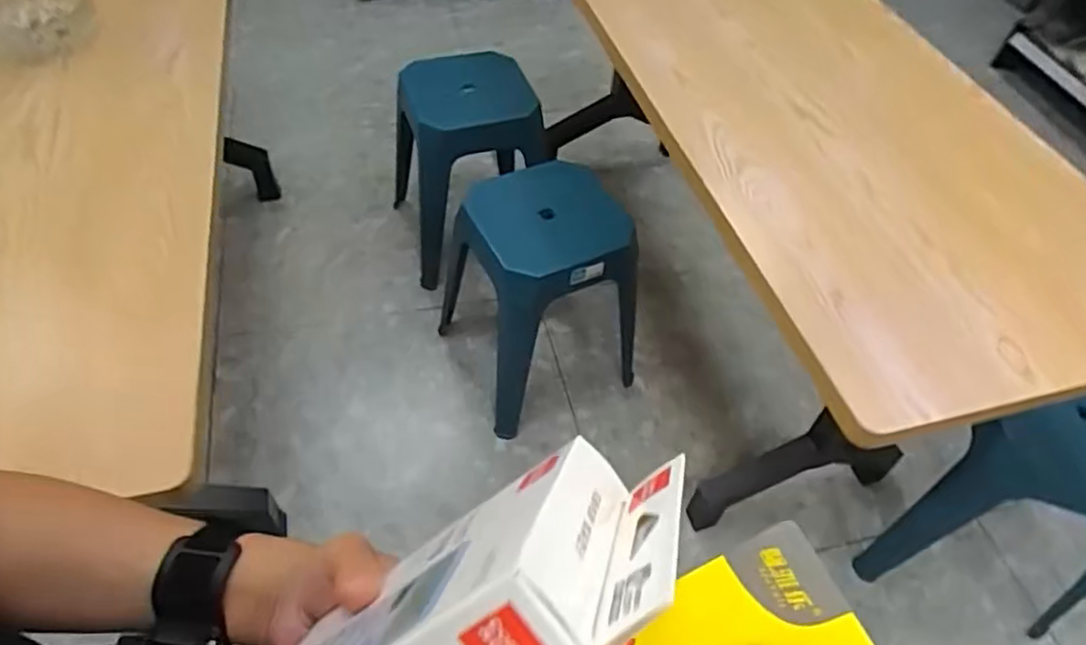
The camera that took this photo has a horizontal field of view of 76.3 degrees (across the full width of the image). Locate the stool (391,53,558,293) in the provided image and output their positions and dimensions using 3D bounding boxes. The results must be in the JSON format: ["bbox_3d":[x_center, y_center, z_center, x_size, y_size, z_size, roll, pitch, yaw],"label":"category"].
[{"bbox_3d":[-0.188,-0.399,1.719,0.317,0.463,0.300,-15,54,-16],"label":"stool"}]

